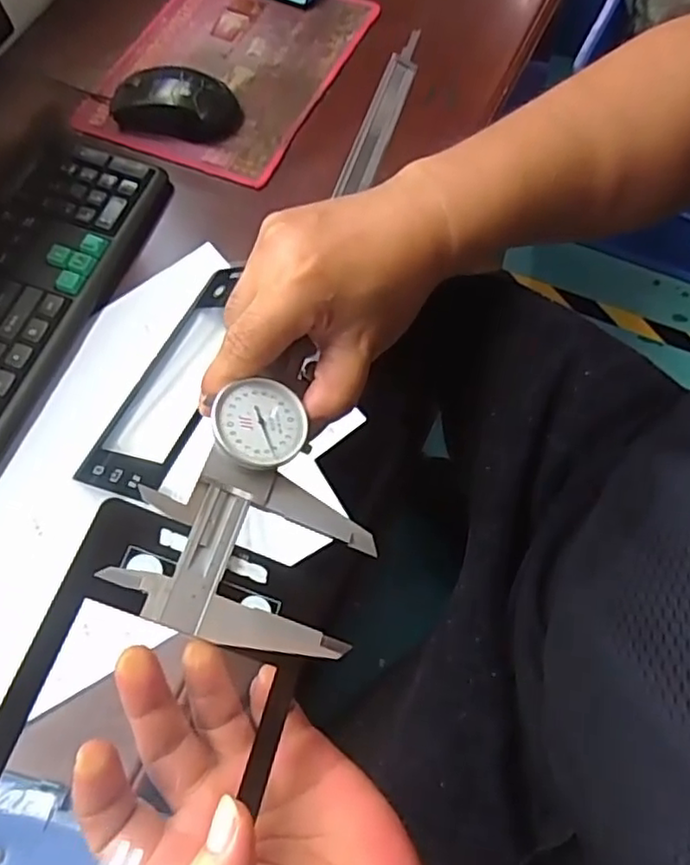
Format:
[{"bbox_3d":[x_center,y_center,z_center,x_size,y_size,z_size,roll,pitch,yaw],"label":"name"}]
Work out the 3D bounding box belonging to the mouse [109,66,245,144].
[{"bbox_3d":[-0.153,-0.297,0.592,0.117,0.036,0.056,4,68,4],"label":"mouse"}]

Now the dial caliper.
[{"bbox_3d":[0.008,-0.082,0.366,0.096,0.019,0.404,26,57,-11],"label":"dial caliper"}]

